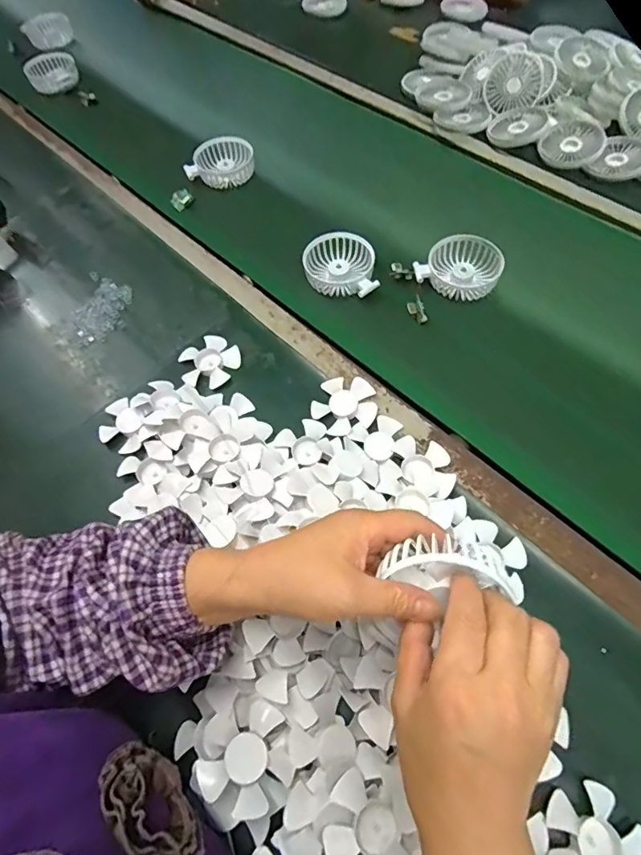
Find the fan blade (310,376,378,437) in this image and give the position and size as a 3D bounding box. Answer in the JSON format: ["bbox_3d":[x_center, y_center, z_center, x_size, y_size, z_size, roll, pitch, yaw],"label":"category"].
[{"bbox_3d":[0.026,-0.023,0.513,0.069,0.015,0.067,-1,61,3],"label":"fan blade"}]

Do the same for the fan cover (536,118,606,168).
[{"bbox_3d":[0.376,-0.420,0.699,0.099,0.016,0.082,-37,66,-16],"label":"fan cover"}]

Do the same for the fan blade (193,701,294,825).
[{"bbox_3d":[-0.056,0.243,0.345,0.067,0.014,0.066,-1,61,3],"label":"fan blade"}]

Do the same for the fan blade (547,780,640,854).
[{"bbox_3d":[0.196,0.293,0.335,0.067,0.019,0.066,-1,61,3],"label":"fan blade"}]

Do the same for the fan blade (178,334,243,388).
[{"bbox_3d":[-0.131,-0.078,0.555,0.070,0.010,0.072,-1,61,3],"label":"fan blade"}]

